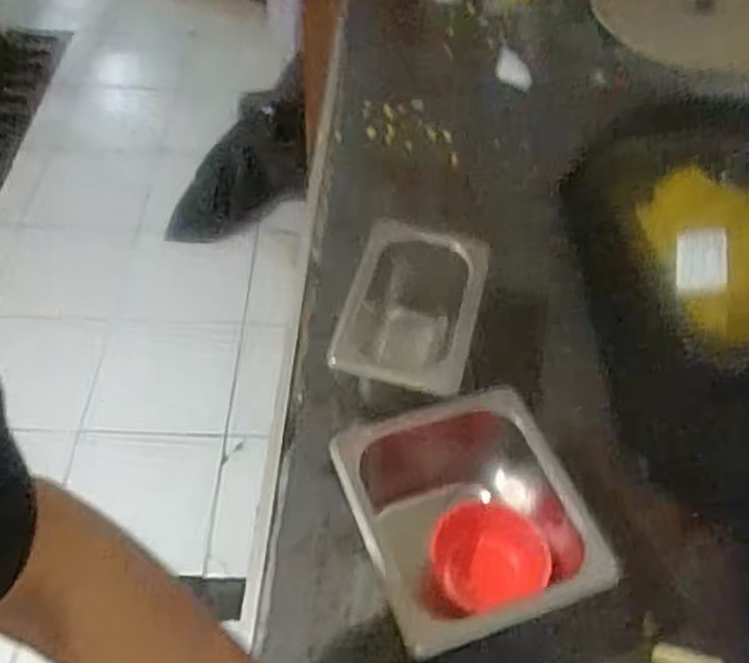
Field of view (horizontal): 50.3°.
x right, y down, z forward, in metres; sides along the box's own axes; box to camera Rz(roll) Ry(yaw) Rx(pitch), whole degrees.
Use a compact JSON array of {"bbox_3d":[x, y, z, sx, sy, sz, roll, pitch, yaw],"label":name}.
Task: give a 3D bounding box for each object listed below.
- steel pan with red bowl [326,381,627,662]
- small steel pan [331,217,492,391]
[{"bbox_3d":[0.070,0.150,0.616,0.163,0.112,0.187,-16,51,-12],"label":"steel pan with red bowl"},{"bbox_3d":[0.029,-0.001,0.721,0.110,0.098,0.168,14,52,9],"label":"small steel pan"}]

